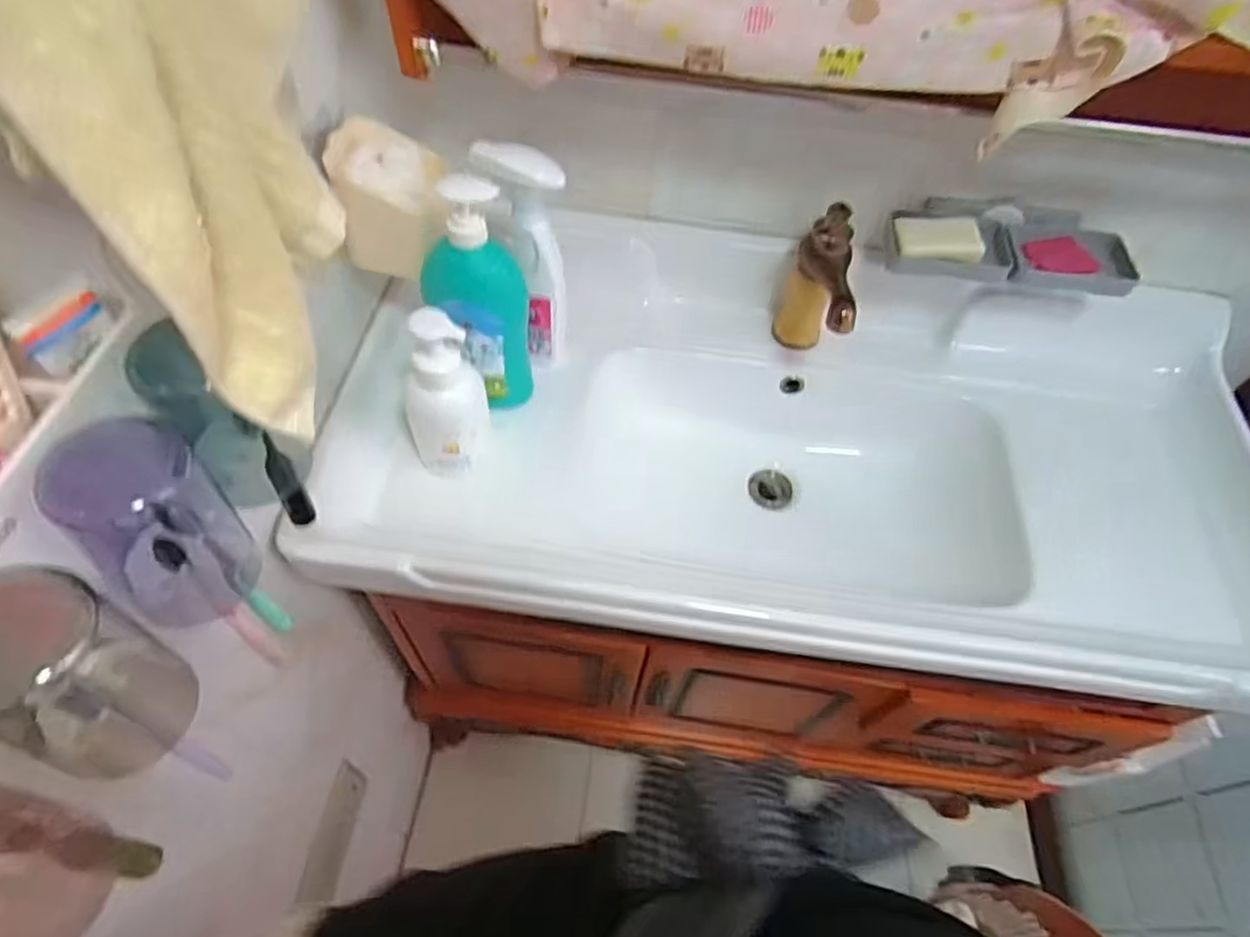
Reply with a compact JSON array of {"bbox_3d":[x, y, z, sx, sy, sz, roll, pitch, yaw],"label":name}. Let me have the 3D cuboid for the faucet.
[{"bbox_3d":[0.220,-0.177,0.821,0.065,0.208,0.157,10,57,3],"label":"faucet"}]

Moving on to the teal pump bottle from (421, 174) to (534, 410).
[{"bbox_3d":[-0.152,-0.169,0.724,0.097,0.269,0.066,-21,54,-16],"label":"teal pump bottle"}]

